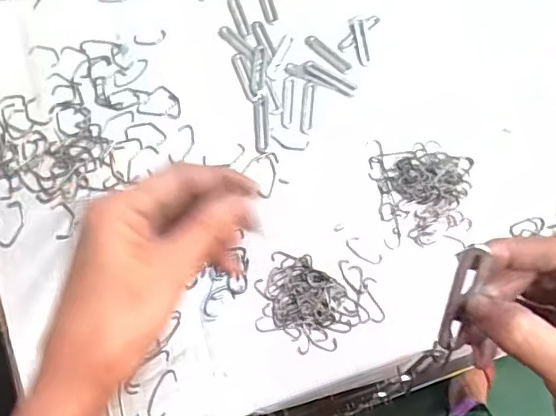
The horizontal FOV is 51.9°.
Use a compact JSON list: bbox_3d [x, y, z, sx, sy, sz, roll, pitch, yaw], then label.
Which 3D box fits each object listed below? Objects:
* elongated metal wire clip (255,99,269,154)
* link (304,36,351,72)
[{"bbox_3d":[-0.015,-0.075,0.521,0.012,0.004,0.058,-2,64,-2],"label":"elongated metal wire clip"},{"bbox_3d":[0.049,-0.153,0.564,0.055,0.004,0.014,39,70,16],"label":"link"}]

